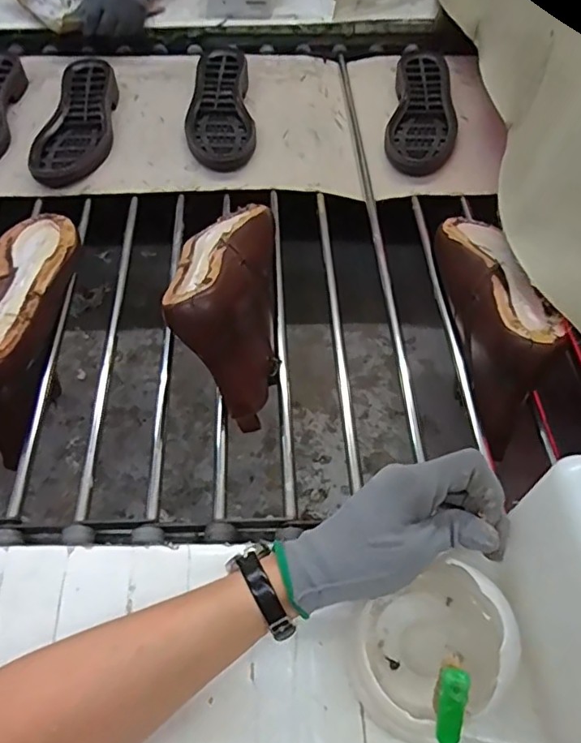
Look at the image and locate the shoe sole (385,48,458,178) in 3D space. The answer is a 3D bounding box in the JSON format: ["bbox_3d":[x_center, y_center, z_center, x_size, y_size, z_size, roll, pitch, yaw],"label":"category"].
[{"bbox_3d":[0.189,-0.373,0.795,0.092,0.036,0.264,9,56,6],"label":"shoe sole"}]

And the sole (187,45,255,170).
[{"bbox_3d":[-0.102,-0.382,0.800,0.090,0.031,0.268,-6,55,-4],"label":"sole"}]

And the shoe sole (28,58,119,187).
[{"bbox_3d":[-0.295,-0.352,0.786,0.093,0.033,0.275,-2,55,-1],"label":"shoe sole"}]

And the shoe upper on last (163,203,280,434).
[{"bbox_3d":[-0.061,-0.079,0.542,0.090,0.111,0.240,-2,55,-1],"label":"shoe upper on last"}]

